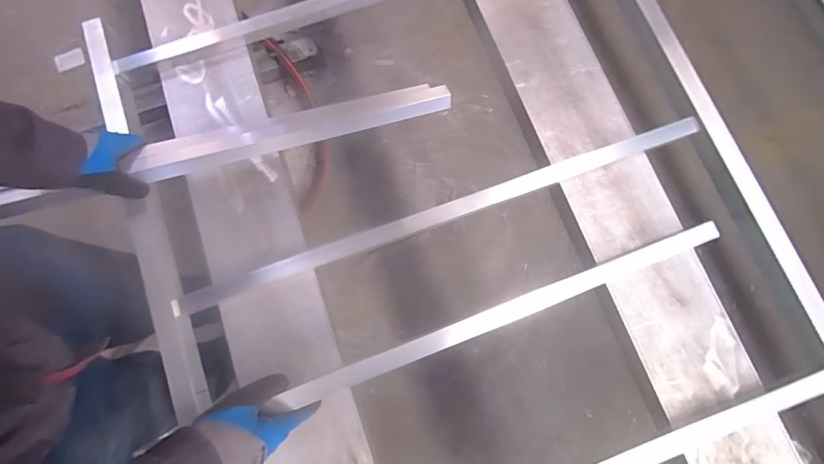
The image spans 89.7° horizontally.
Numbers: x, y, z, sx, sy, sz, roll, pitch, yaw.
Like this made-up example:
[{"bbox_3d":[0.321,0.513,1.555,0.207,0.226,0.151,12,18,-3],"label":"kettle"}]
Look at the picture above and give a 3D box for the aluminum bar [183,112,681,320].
[{"bbox_3d":[0.052,-0.030,0.621,0.812,0.022,0.029,-20,80,-4],"label":"aluminum bar"}]

